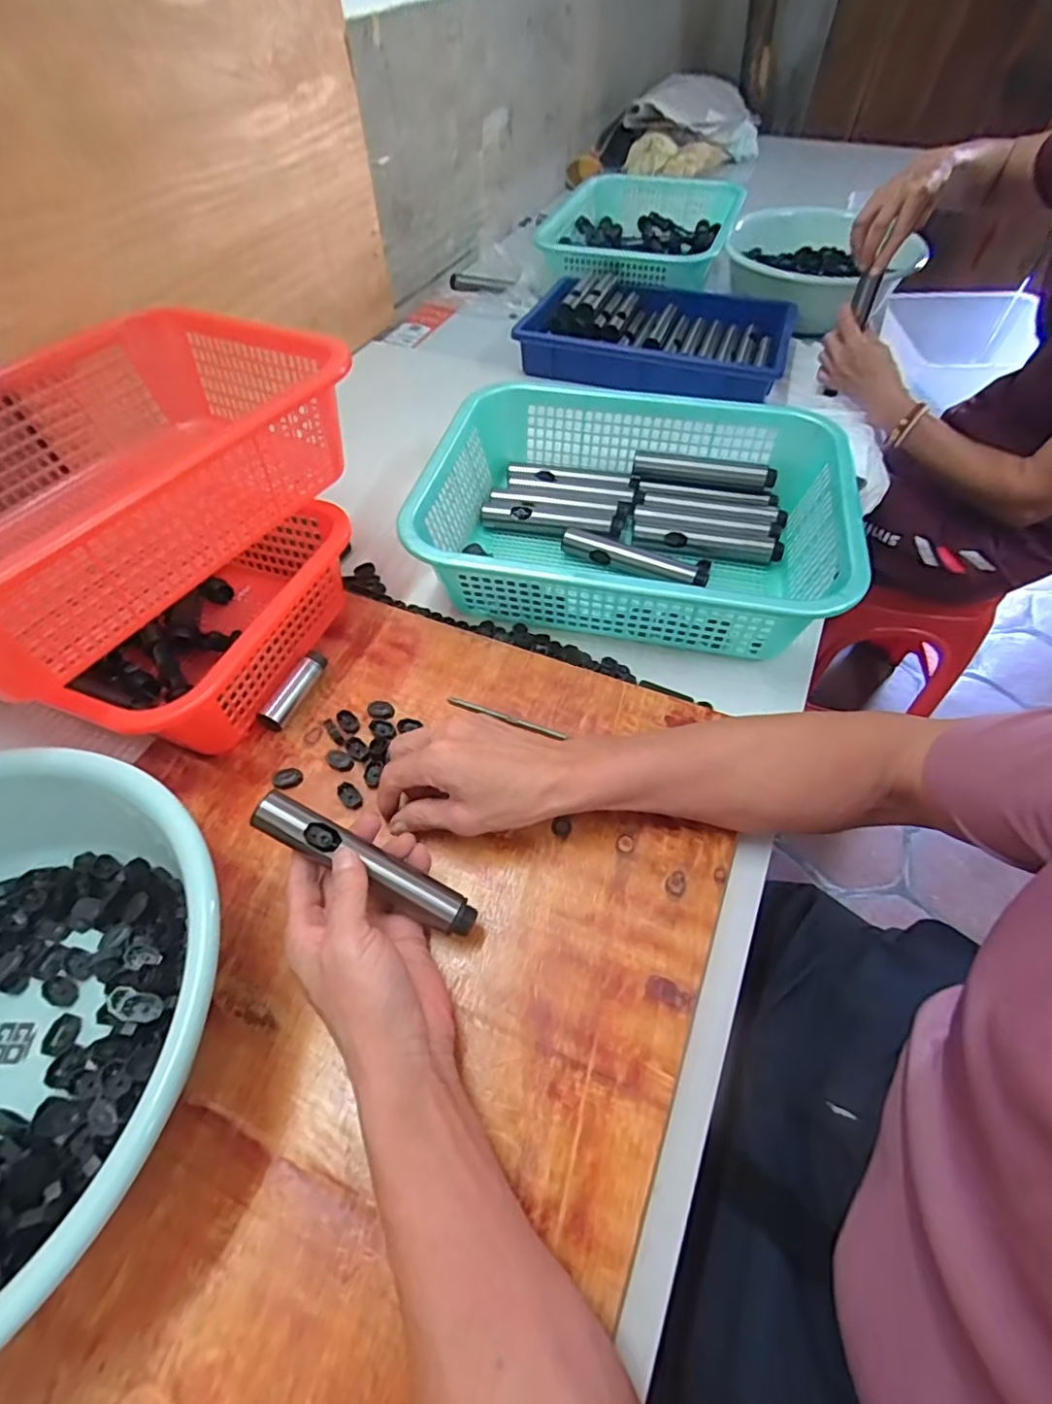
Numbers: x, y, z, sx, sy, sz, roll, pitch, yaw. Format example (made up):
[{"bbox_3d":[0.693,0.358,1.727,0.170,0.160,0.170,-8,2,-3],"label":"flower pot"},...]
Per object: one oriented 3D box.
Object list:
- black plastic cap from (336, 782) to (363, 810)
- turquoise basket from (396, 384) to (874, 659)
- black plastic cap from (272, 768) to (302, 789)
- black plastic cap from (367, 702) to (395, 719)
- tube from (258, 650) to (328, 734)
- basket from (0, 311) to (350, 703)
[{"bbox_3d":[-0.135,0.072,0.448,0.014,0.006,0.024,-37,61,-22],"label":"black plastic cap"},{"bbox_3d":[0.104,-0.184,0.575,0.380,0.092,0.288,11,55,9],"label":"turquoise basket"},{"bbox_3d":[-0.187,0.060,0.459,0.021,0.008,0.015,-25,57,-16],"label":"black plastic cap"},{"bbox_3d":[-0.123,0.006,0.496,0.025,0.005,0.018,22,58,17],"label":"black plastic cap"},{"bbox_3d":[-0.196,-0.009,0.497,0.024,0.026,0.076,19,57,15],"label":"tube"},{"bbox_3d":[-0.348,-0.175,0.469,0.276,0.106,0.367,28,60,19],"label":"basket"}]

